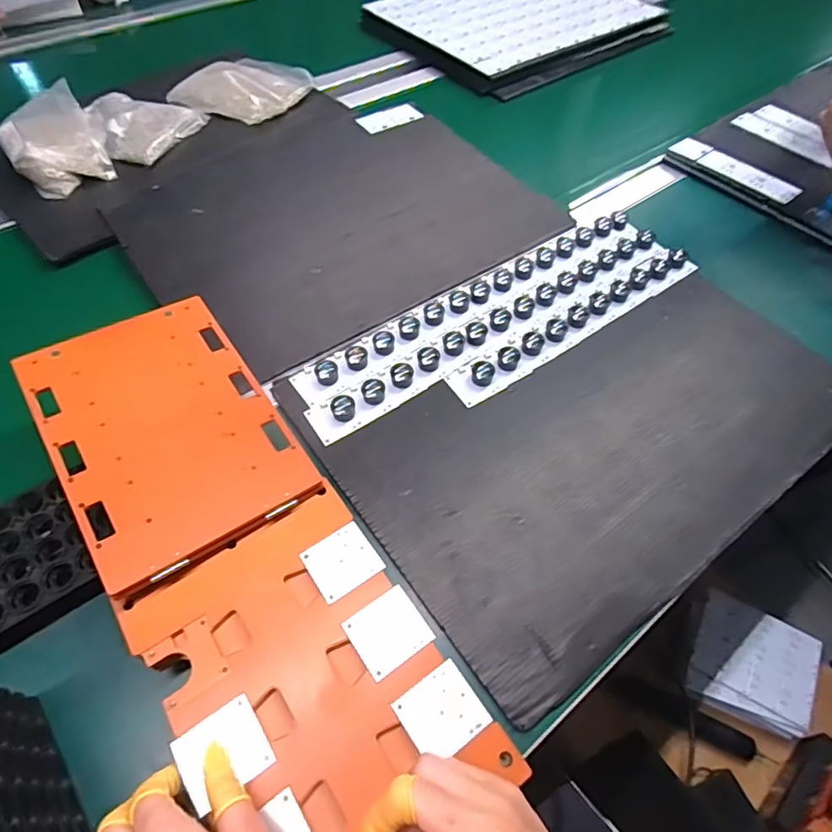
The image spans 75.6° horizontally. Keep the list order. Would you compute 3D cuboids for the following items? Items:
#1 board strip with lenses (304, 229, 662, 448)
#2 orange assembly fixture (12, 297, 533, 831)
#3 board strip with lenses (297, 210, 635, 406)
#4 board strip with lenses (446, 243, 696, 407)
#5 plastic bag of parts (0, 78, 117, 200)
[{"bbox_3d":[0.093,-0.103,0.564,0.459,0.015,0.046,-32,63,-20],"label":"board strip with lenses"},{"bbox_3d":[-0.135,0.087,0.385,0.160,0.023,0.446,-33,68,-20],"label":"orange assembly fixture"},{"bbox_3d":[0.073,-0.132,0.585,0.449,0.012,0.048,-30,62,-19],"label":"board strip with lenses"},{"bbox_3d":[0.175,-0.106,0.570,0.332,0.014,0.042,-31,62,-19],"label":"board strip with lenses"},{"bbox_3d":[-0.480,-0.364,0.705,0.118,0.043,0.180,-27,61,-18],"label":"plastic bag of parts"}]

